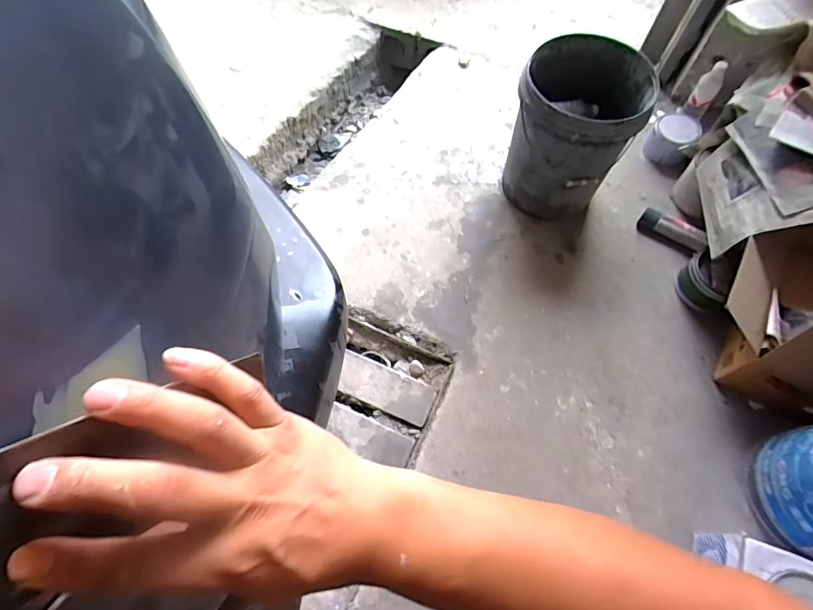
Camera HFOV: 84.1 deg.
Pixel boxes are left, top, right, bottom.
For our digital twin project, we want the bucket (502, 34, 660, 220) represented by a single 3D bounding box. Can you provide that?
[{"bbox_3d":[0.417,-0.425,1.189,0.277,0.380,0.292,0,64,-1],"label":"bucket"}]

